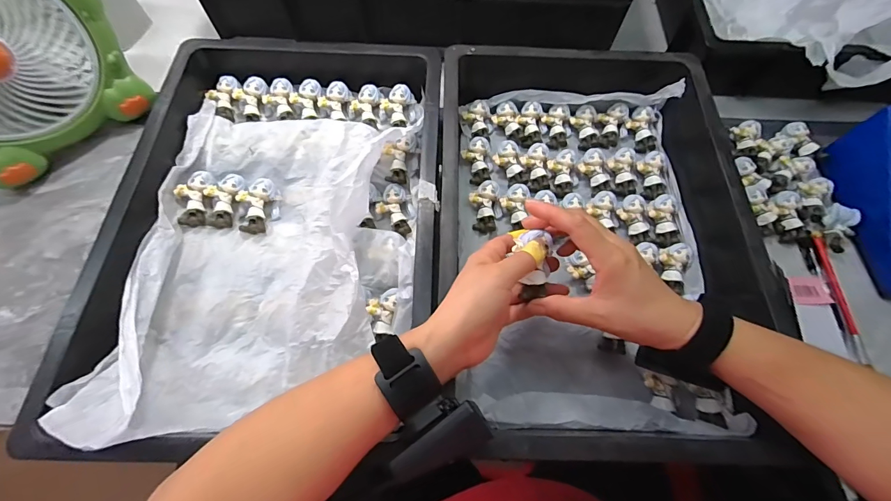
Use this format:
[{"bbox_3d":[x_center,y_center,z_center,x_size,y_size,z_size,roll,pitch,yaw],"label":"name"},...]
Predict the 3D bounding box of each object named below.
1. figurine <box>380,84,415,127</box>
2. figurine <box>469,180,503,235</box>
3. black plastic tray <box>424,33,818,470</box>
[{"bbox_3d":[-0.063,-0.183,0.490,0.037,0.018,0.050,10,96,14],"label":"figurine"},{"bbox_3d":[0.049,-0.052,0.461,0.036,0.024,0.059,-7,67,-5],"label":"figurine"},{"bbox_3d":[0.148,-0.033,0.420,0.313,0.089,0.454,2,66,-1],"label":"black plastic tray"}]

